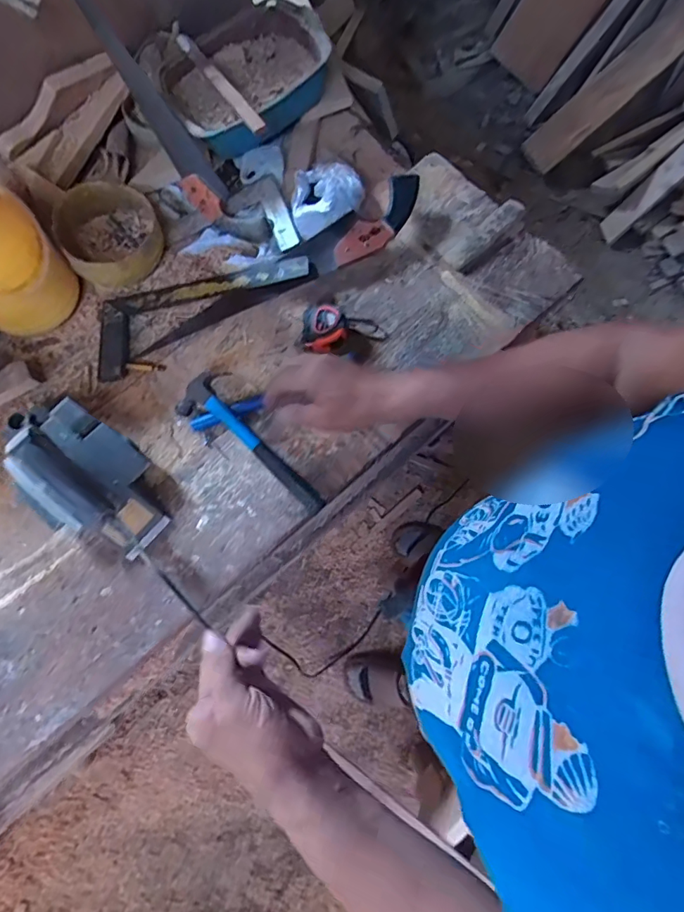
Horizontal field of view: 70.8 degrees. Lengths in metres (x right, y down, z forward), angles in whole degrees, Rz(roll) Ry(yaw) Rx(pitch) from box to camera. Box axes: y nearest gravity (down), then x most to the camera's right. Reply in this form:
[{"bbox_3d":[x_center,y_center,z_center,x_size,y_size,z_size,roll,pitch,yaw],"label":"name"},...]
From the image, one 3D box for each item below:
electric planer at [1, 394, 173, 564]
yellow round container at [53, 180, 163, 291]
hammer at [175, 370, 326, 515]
[{"bbox_3d":[-0.354,0.020,0.642,0.252,0.155,0.143,32,76,11],"label":"electric planer"},{"bbox_3d":[-0.383,-0.371,0.803,0.150,0.082,0.161,0,72,0],"label":"yellow round container"},{"bbox_3d":[-0.130,-0.016,0.697,0.092,0.048,0.265,-42,76,-11],"label":"hammer"}]

